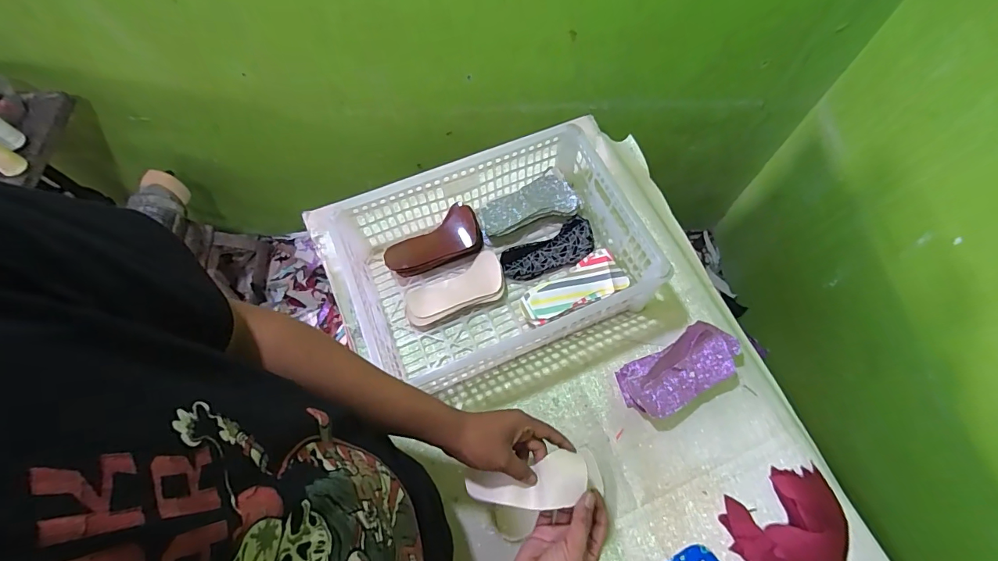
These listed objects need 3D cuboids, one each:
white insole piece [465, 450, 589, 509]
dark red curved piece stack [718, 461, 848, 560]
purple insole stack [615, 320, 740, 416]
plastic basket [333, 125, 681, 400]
[{"bbox_3d":[0.036,0.250,0.531,0.143,0.008,0.056,-16,50,-1],"label":"white insole piece"},{"bbox_3d":[0.409,0.347,0.615,0.165,0.025,0.131,-26,69,-11],"label":"dark red curved piece stack"},{"bbox_3d":[0.282,0.138,0.690,0.187,0.055,0.094,-26,69,-11],"label":"purple insole stack"},{"bbox_3d":[-0.023,-0.059,0.741,0.503,0.145,0.385,-22,68,-9],"label":"plastic basket"}]

